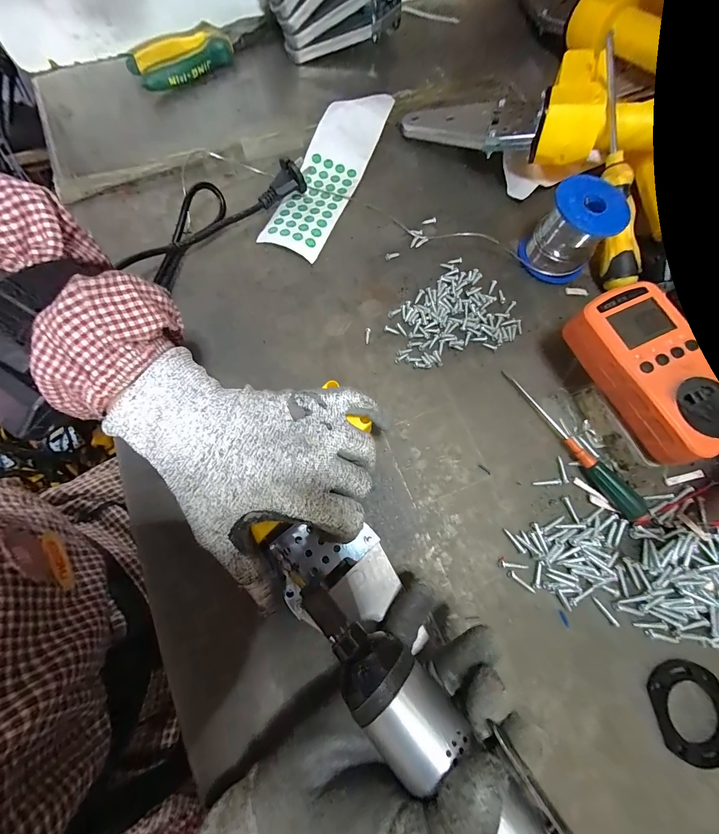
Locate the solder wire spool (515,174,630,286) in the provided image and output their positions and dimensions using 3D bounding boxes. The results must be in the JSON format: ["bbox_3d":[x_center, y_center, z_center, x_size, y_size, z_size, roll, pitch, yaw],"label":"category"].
[{"bbox_3d":[0.191,-0.167,0.308,0.059,0.059,0.061,1,74,-2],"label":"solder wire spool"}]

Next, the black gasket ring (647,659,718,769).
[{"bbox_3d":[0.226,0.199,0.232,0.052,0.004,0.058,-12,75,-6],"label":"black gasket ring"}]

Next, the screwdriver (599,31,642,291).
[{"bbox_3d":[0.228,-0.224,0.308,0.027,0.025,0.209,-8,93,-4],"label":"screwdriver"}]

